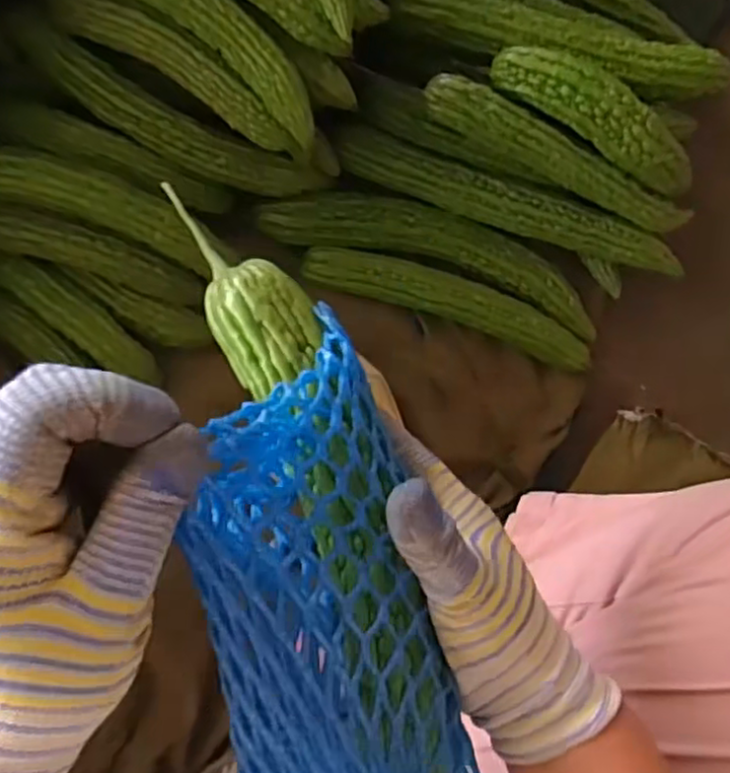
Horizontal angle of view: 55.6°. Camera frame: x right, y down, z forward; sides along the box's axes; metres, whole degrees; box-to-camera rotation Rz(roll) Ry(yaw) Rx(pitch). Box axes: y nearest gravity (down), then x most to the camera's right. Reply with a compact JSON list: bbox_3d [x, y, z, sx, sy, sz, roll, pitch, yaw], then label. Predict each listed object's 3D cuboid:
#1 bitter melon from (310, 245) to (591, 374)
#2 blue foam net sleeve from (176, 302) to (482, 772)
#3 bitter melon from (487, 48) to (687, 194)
[{"bbox_3d":[0.083,-0.080,0.663,0.283,0.041,0.044,19,81,-2],"label":"bitter melon"},{"bbox_3d":[-0.023,0.083,0.273,0.101,0.055,0.198,-9,82,-42],"label":"blue foam net sleeve"},{"bbox_3d":[0.201,-0.230,0.584,0.200,0.046,0.047,29,80,-1],"label":"bitter melon"}]

